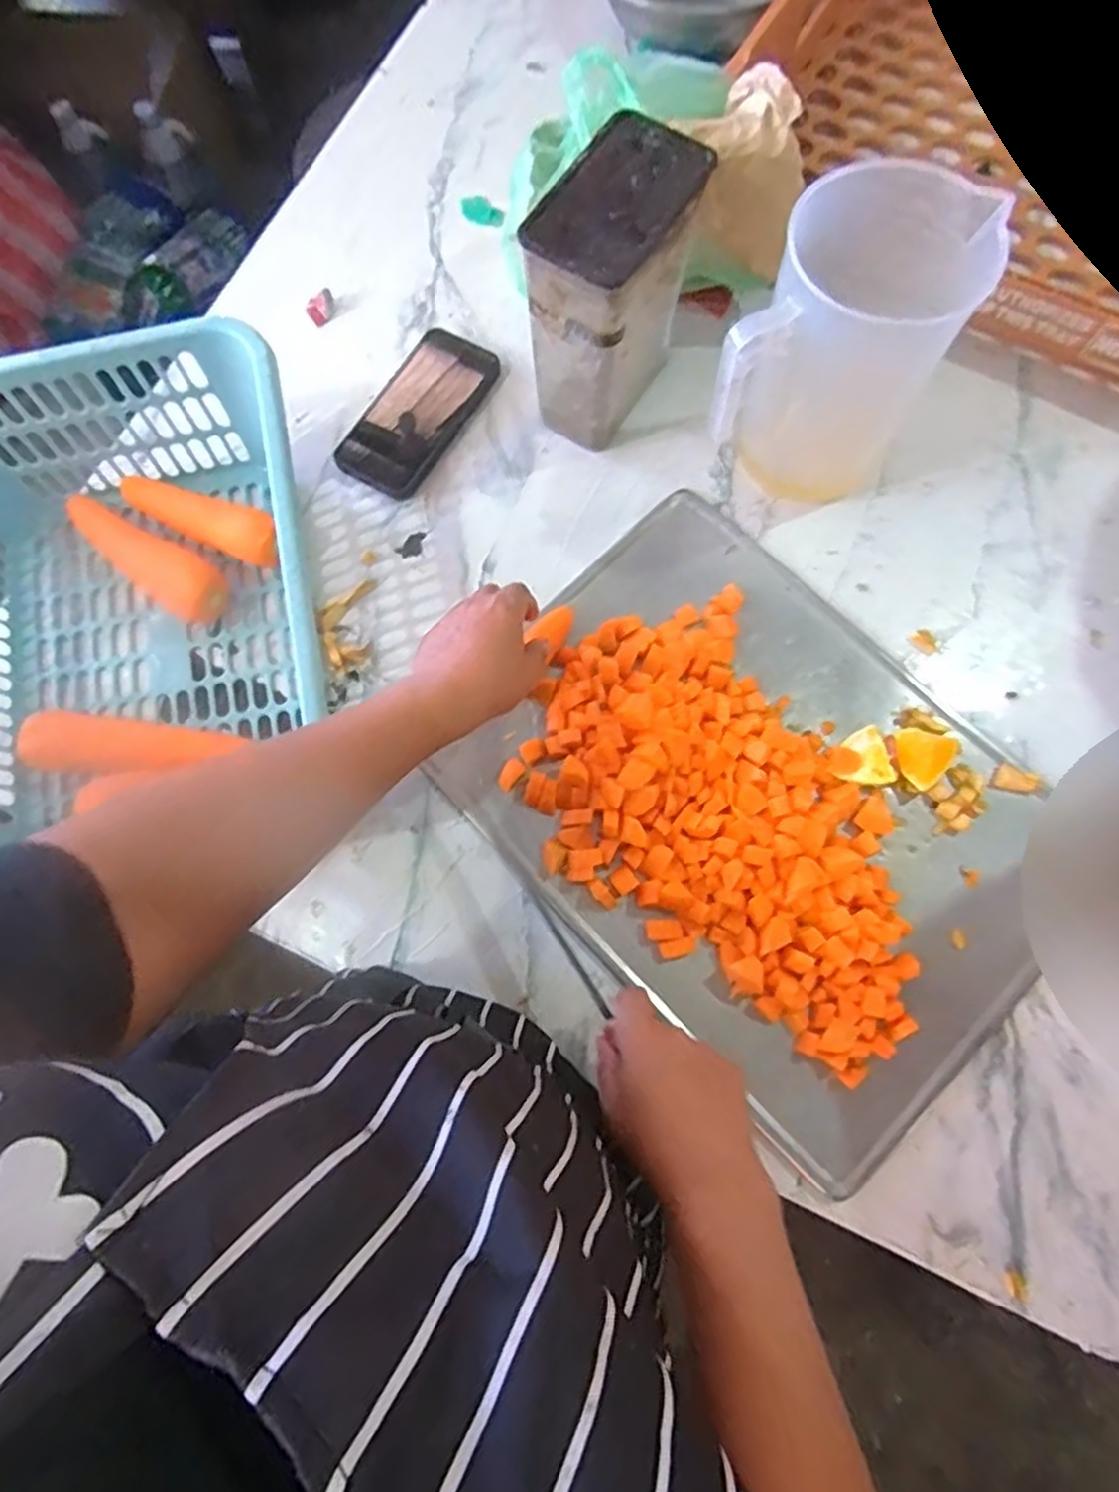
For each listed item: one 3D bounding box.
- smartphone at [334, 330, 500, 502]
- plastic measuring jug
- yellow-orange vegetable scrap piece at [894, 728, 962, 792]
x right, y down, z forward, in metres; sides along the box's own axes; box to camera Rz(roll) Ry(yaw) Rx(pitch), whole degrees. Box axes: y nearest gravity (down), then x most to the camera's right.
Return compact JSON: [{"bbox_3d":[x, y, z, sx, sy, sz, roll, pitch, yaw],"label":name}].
[{"bbox_3d":[-0.129,-0.308,0.663,0.083,0.011,0.172,30,77,10],"label":"smartphone"},{"bbox_3d":[0.204,-0.281,0.537,0.130,0.216,0.142,0,75,2],"label":"plastic measuring jug"},{"bbox_3d":[0.280,0.005,0.554,0.044,0.007,0.044,43,79,13],"label":"yellow-orange vegetable scrap piece"}]

